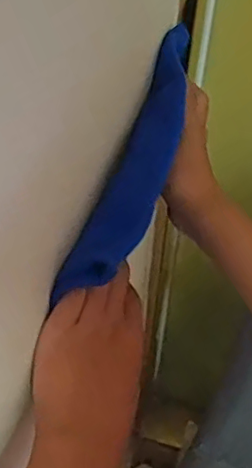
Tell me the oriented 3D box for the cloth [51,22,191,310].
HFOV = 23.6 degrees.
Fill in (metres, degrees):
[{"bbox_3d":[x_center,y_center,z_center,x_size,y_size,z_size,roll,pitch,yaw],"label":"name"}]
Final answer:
[{"bbox_3d":[0.015,-0.064,0.488,0.041,0.043,0.288,15,57,10],"label":"cloth"}]

